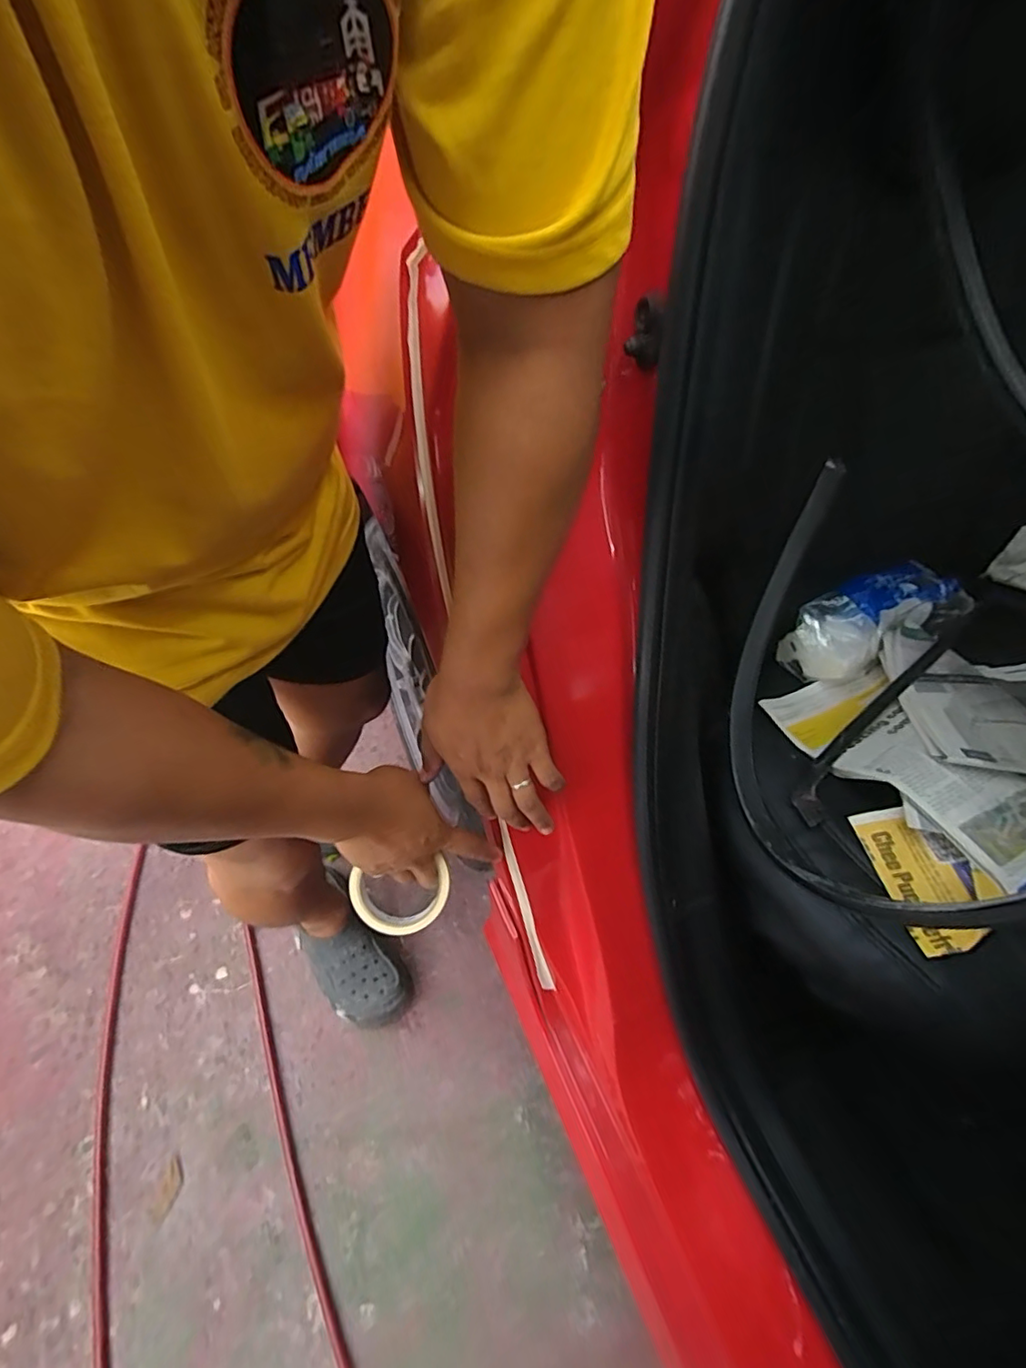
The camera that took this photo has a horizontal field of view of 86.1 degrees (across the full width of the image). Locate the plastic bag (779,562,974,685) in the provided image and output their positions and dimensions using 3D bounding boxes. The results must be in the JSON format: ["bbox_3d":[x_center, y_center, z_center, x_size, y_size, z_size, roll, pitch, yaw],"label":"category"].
[{"bbox_3d":[0.444,-0.081,0.675,0.220,0.096,0.087,-20,58,-18],"label":"plastic bag"}]

